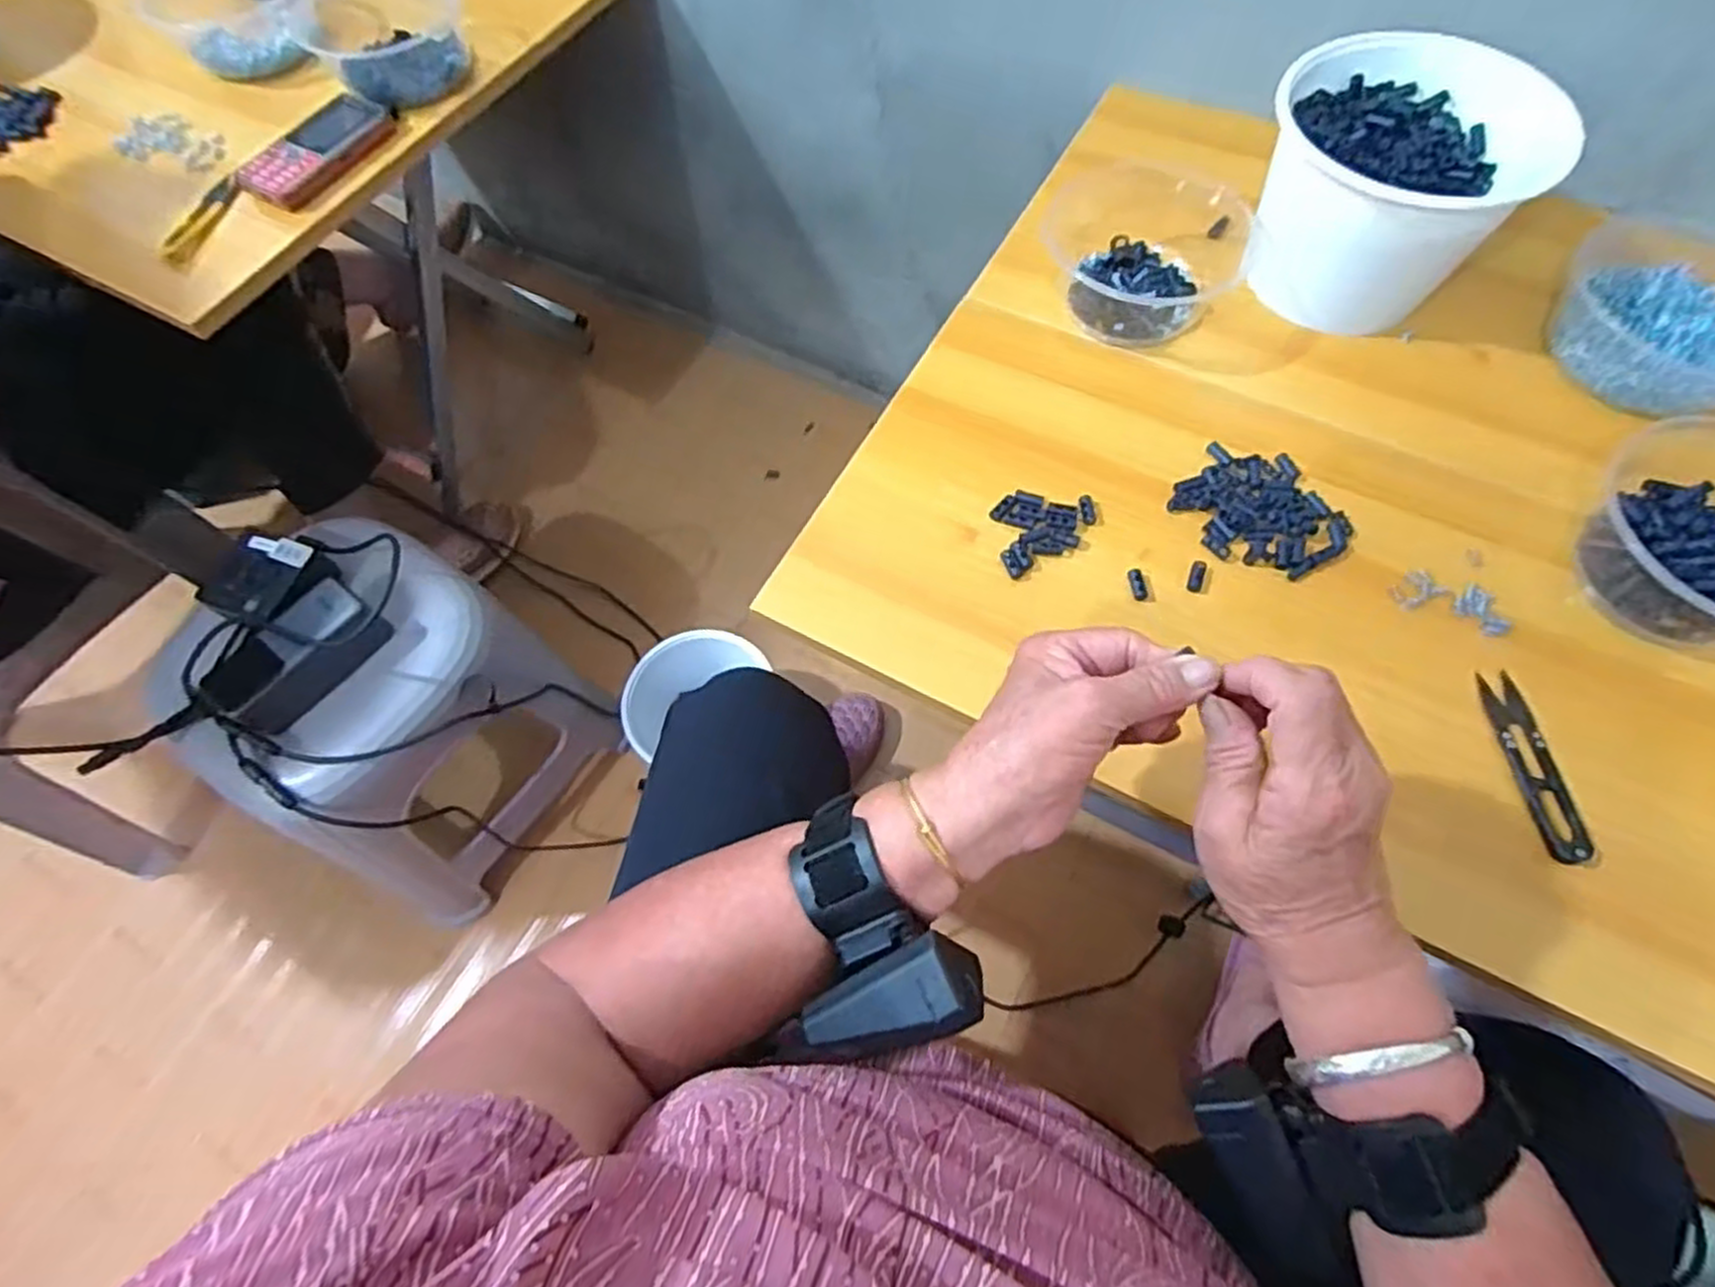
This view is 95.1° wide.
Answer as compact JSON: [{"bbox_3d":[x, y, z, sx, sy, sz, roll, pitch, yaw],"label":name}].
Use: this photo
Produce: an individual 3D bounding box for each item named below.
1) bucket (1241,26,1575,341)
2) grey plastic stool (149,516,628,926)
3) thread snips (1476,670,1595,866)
[{"bbox_3d":[0.341,-0.297,0.516,0.158,0.111,0.141,21,67,11],"label":"bucket"},{"bbox_3d":[-0.458,0.076,0.781,0.243,0.307,0.292,31,69,15],"label":"grey plastic stool"},{"bbox_3d":[0.350,0.062,0.406,0.023,0.007,0.100,-2,65,1],"label":"thread snips"}]

